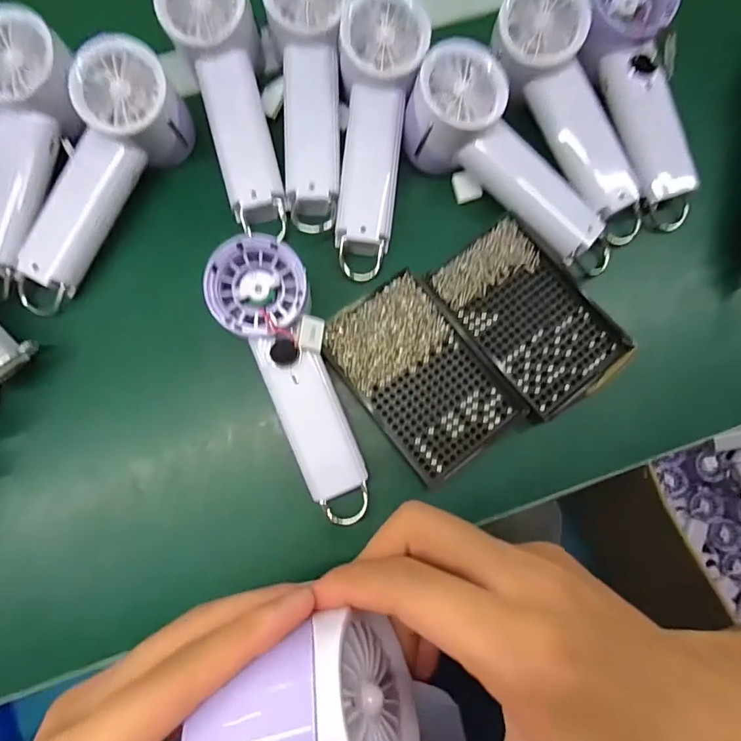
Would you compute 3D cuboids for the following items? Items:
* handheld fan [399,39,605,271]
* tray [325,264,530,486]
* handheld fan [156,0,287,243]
[{"bbox_3d":[0.102,-0.144,0.318,0.077,0.046,0.190,-38,84,-5],"label":"handheld fan"},{"bbox_3d":[0.035,0.005,0.319,0.086,0.010,0.137,-38,84,-5],"label":"tray"},{"bbox_3d":[-0.105,-0.198,0.337,0.063,0.048,0.200,-14,97,-3],"label":"handheld fan"}]

